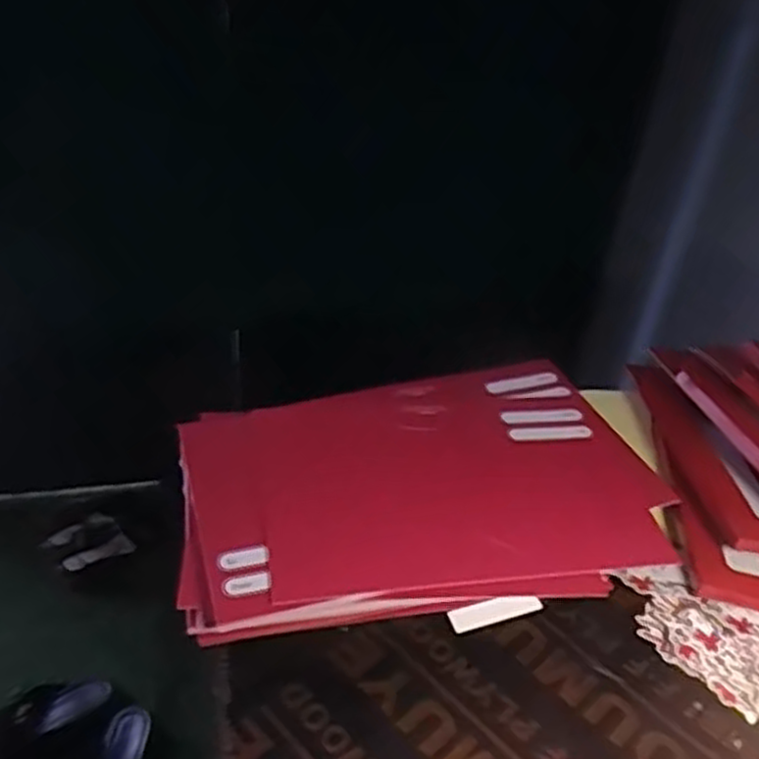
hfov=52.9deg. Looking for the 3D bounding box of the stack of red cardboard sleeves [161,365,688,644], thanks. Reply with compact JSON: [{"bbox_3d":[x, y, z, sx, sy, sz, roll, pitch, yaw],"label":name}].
[{"bbox_3d":[0.031,0.067,0.533,0.323,0.043,0.205,-5,39,-11],"label":"stack of red cardboard sleeves"}]

